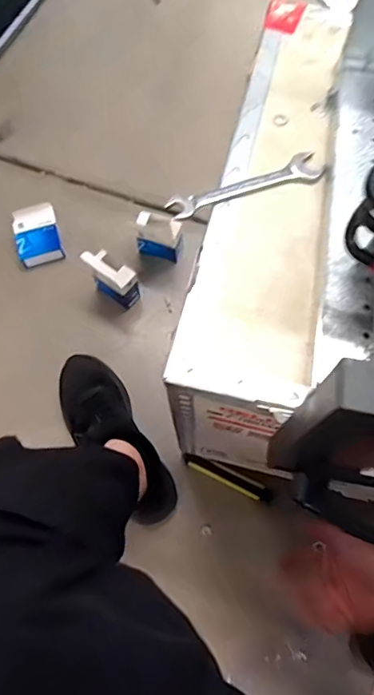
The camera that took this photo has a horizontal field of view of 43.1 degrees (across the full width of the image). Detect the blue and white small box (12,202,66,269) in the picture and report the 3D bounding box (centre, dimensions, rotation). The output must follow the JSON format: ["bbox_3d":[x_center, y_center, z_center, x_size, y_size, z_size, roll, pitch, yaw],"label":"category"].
[{"bbox_3d":[-0.301,-0.231,0.946,0.088,0.032,0.128,-17,69,-8],"label":"blue and white small box"}]

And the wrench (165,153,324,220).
[{"bbox_3d":[0.054,-0.148,0.430,0.144,0.011,0.028,-18,69,-7],"label":"wrench"}]

